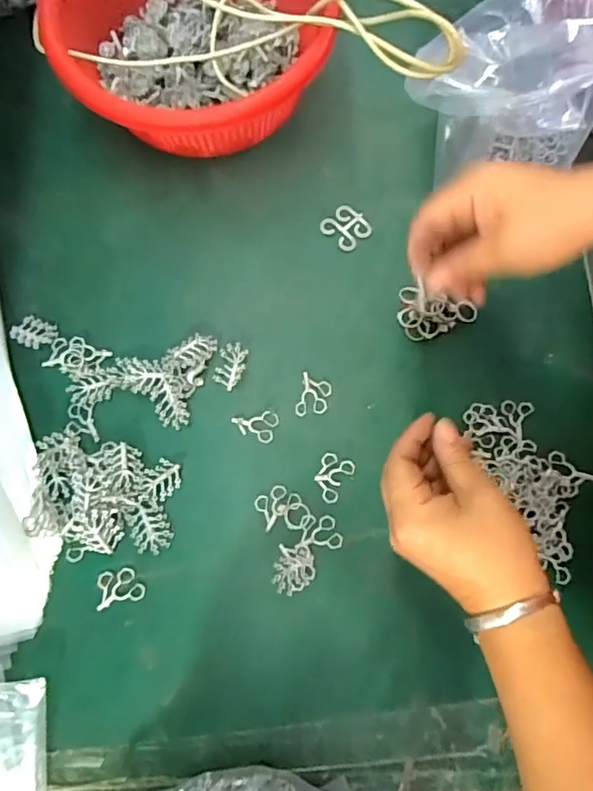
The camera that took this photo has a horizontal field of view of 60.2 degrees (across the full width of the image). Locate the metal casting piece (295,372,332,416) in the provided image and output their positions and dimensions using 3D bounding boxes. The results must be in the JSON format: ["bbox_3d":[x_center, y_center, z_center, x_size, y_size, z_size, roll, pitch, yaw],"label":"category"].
[{"bbox_3d":[0.014,0.000,0.409,0.025,0.004,0.034,12,79,4],"label":"metal casting piece"}]

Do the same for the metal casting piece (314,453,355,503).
[{"bbox_3d":[0.028,0.064,0.392,0.026,0.004,0.035,22,80,5],"label":"metal casting piece"}]

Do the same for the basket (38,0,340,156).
[{"bbox_3d":[-0.080,-0.300,0.425,0.225,0.105,0.224,11,79,3],"label":"basket"}]

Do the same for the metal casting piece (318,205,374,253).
[{"bbox_3d":[0.043,-0.146,0.441,0.034,0.004,0.036,-42,81,-7],"label":"metal casting piece"}]

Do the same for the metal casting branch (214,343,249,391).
[{"bbox_3d":[-0.053,-0.025,0.415,0.023,0.009,0.038,12,79,4],"label":"metal casting branch"}]

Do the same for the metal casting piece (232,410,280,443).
[{"bbox_3d":[-0.033,0.021,0.407,0.035,0.004,0.024,20,80,5],"label":"metal casting piece"}]

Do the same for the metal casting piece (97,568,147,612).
[{"bbox_3d":[-0.131,0.142,0.379,0.034,0.004,0.025,-12,78,-1],"label":"metal casting piece"}]

